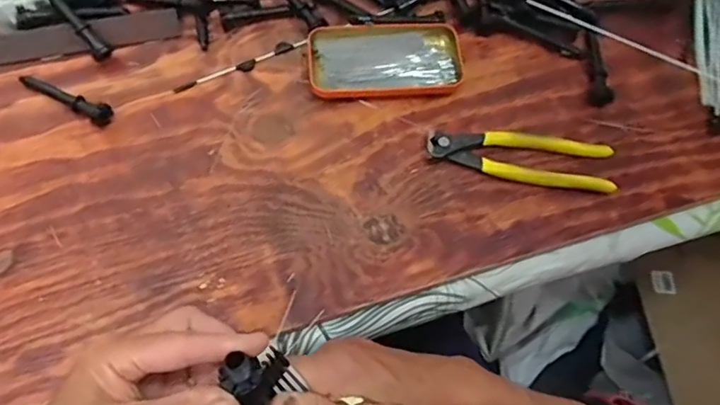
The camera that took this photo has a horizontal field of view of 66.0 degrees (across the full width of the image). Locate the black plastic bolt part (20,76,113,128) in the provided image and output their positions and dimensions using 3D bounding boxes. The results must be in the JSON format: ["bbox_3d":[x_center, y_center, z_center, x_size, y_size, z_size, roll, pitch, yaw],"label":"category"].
[{"bbox_3d":[-0.261,-0.094,0.491,0.093,0.020,0.018,28,66,10],"label":"black plastic bolt part"}]

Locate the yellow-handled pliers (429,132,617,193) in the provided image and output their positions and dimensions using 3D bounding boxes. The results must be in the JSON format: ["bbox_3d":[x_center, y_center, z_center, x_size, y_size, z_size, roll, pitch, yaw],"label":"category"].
[{"bbox_3d":[0.143,-0.040,0.490,0.161,0.018,0.046,8,64,0],"label":"yellow-handled pliers"}]

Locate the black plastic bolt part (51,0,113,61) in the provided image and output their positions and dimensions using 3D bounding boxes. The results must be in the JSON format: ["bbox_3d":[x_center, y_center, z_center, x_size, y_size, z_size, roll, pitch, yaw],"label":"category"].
[{"bbox_3d":[-0.263,-0.170,0.502,0.017,0.011,0.094,-43,99,-20],"label":"black plastic bolt part"}]

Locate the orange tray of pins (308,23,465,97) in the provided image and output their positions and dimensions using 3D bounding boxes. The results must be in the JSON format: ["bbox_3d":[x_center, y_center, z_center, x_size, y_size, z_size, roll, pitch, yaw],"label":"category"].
[{"bbox_3d":[0.025,-0.133,0.521,0.143,0.016,0.073,-5,65,-6],"label":"orange tray of pins"}]

